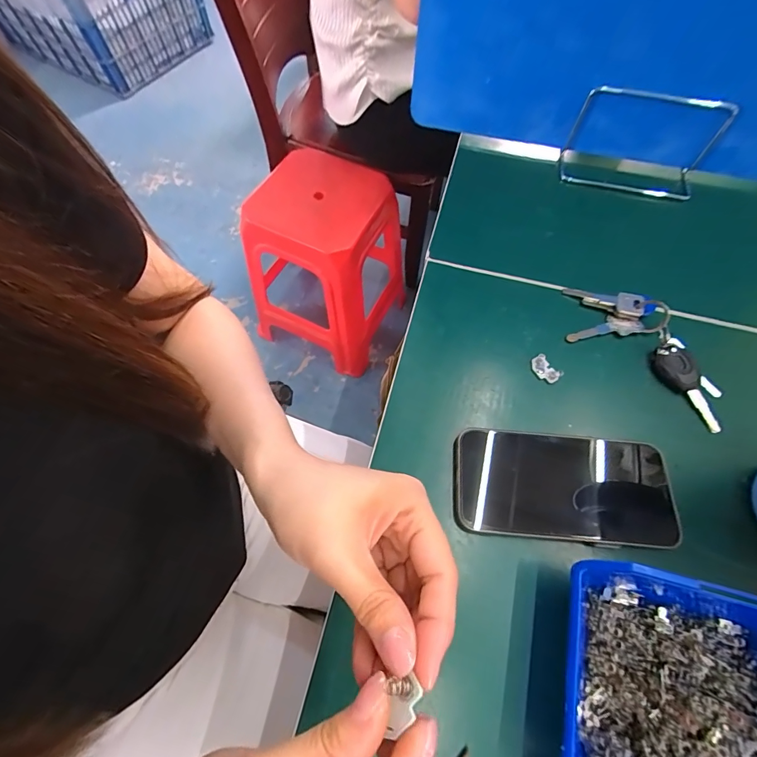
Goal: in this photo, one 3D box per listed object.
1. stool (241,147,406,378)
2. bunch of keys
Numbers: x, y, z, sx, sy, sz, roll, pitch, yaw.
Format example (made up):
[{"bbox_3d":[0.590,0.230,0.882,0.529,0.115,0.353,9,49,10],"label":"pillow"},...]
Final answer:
[{"bbox_3d":[-0.118,-0.294,1.020,0.298,0.419,0.326,24,66,10],"label":"stool"},{"bbox_3d":[0.243,-0.036,0.353,0.157,0.015,0.080,36,69,15],"label":"bunch of keys"}]

